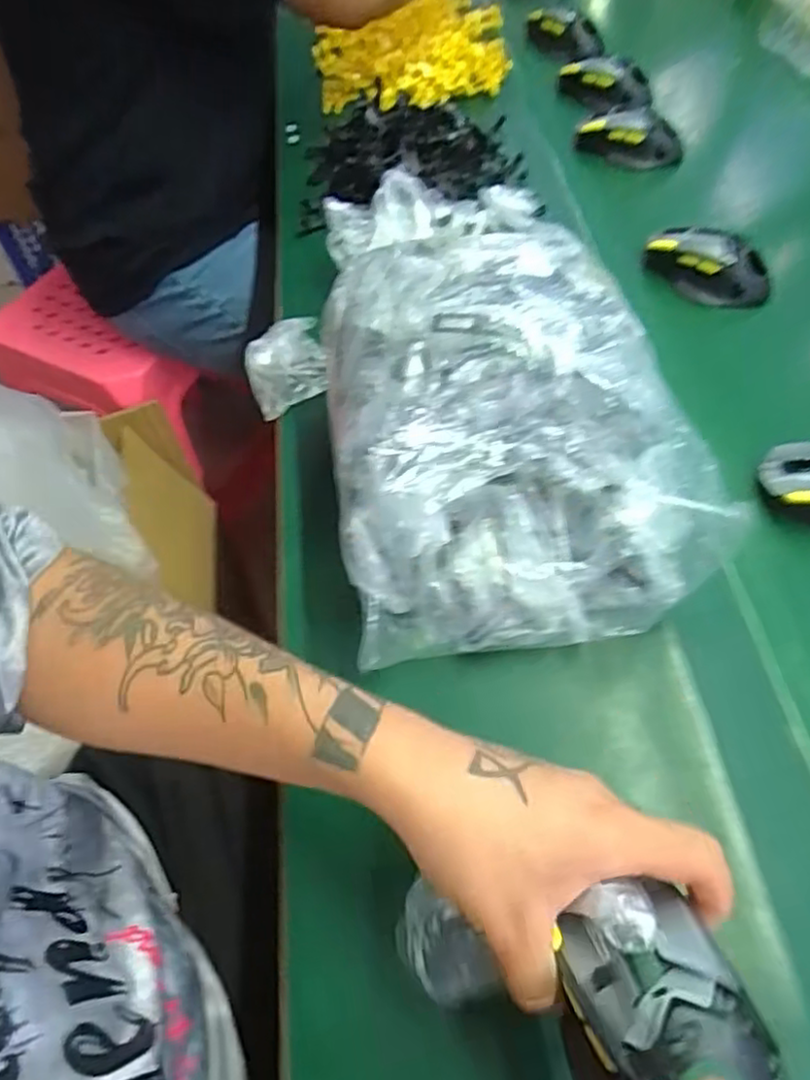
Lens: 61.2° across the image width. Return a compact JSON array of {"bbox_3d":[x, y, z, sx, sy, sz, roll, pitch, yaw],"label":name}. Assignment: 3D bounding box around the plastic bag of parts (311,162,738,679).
[{"bbox_3d":[0.061,-0.084,0.449,0.217,0.152,0.286,-9,57,-4],"label":"plastic bag of parts"}]

